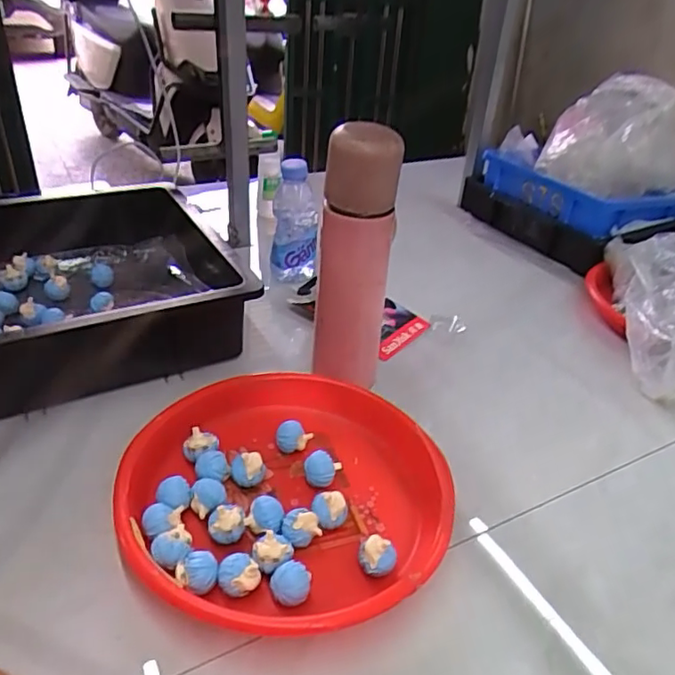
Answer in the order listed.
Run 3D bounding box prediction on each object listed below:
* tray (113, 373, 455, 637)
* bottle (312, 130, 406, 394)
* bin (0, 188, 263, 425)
[{"bbox_3d":[-0.036,0.121,0.479,0.244,0.044,0.252,3,34,-2],"label":"tray"},{"bbox_3d":[0.015,-0.057,0.552,0.068,0.259,0.061,4,34,0],"label":"bottle"},{"bbox_3d":[-0.344,-0.036,0.633,0.447,0.105,0.318,-16,39,-27],"label":"bin"}]

